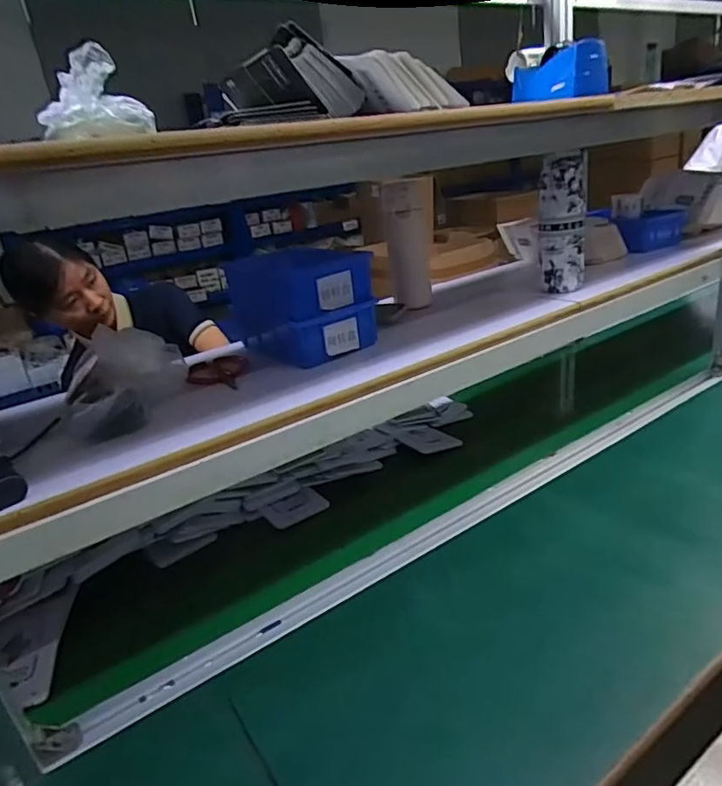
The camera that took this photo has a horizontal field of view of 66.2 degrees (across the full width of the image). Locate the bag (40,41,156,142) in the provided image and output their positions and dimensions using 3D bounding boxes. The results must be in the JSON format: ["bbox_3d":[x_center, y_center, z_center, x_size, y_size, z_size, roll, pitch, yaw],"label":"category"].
[{"bbox_3d":[-0.210,-0.232,0.430,0.086,0.066,0.087,-14,23,-18],"label":"bag"}]

